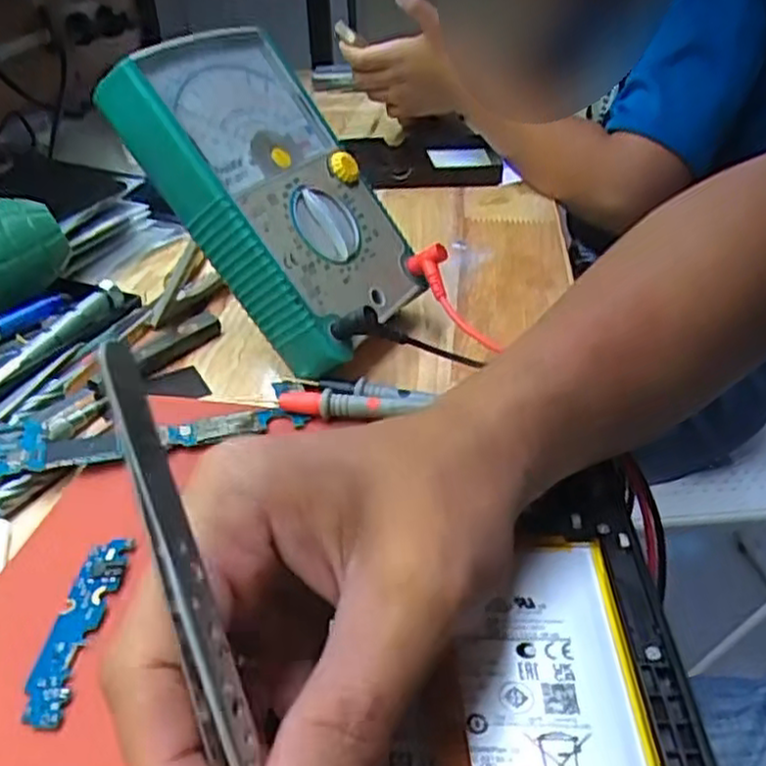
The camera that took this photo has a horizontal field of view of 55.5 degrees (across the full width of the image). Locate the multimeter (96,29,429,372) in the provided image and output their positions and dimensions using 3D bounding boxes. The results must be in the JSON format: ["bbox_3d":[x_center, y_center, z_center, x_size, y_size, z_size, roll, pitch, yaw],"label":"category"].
[{"bbox_3d":[-0.049,-0.095,0.367,0.035,0.162,0.107,-21,18,49],"label":"multimeter"}]

